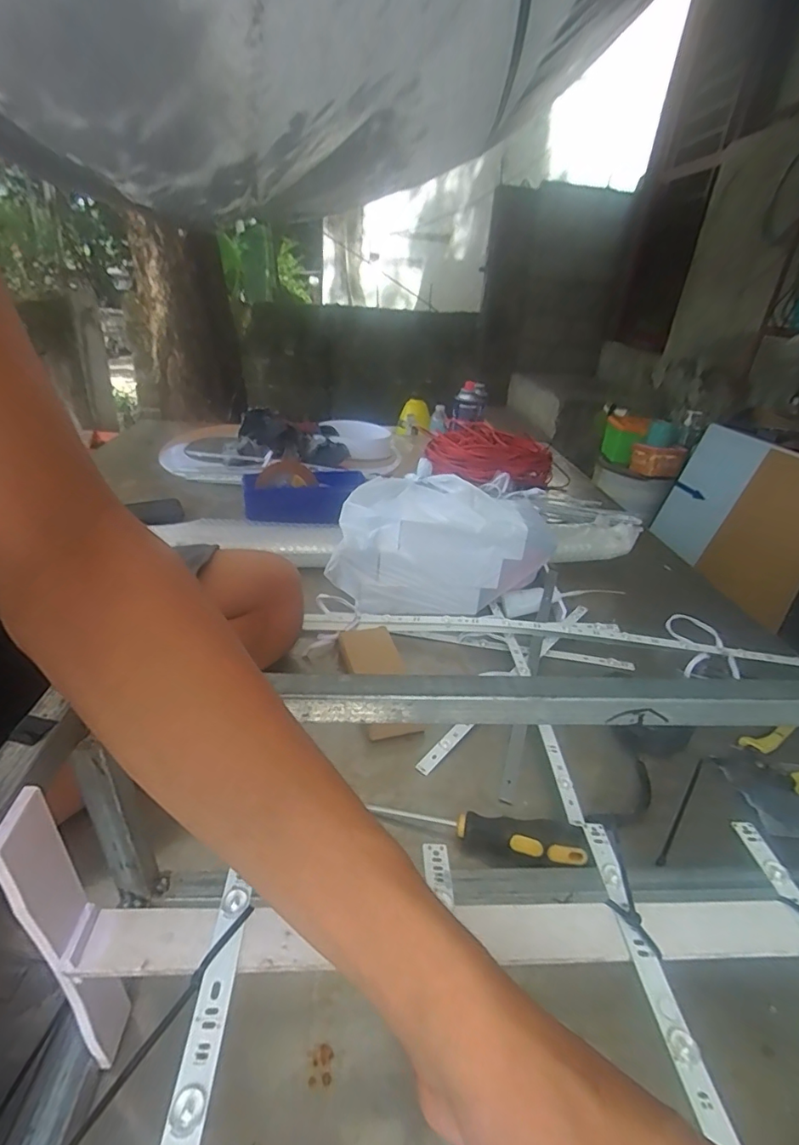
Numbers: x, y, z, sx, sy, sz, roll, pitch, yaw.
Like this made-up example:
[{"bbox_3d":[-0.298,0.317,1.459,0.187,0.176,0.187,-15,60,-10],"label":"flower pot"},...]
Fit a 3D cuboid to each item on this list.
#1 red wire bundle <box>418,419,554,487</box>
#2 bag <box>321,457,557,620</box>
[{"bbox_3d":[0.216,-0.283,1.242,0.298,0.111,0.221,13,30,14],"label":"red wire bundle"},{"bbox_3d":[0.054,-0.036,0.728,0.283,0.145,0.188,17,31,20],"label":"bag"}]

